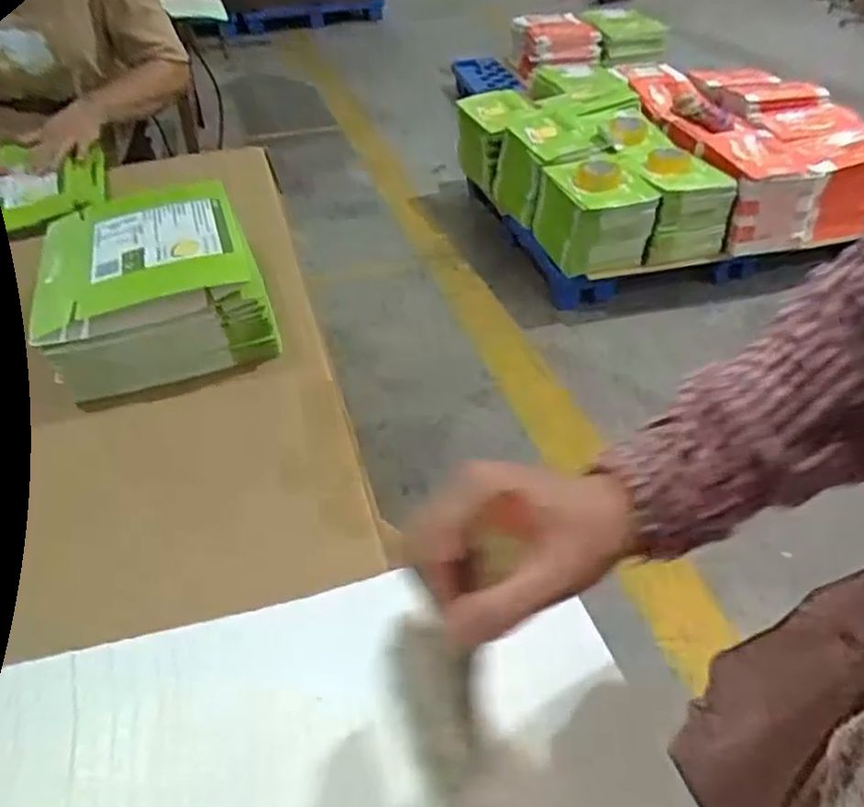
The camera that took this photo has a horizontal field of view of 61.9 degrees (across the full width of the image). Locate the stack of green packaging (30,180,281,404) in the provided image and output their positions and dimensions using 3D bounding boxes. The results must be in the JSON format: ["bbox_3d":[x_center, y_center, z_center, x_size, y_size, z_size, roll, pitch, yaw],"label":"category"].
[{"bbox_3d":[-0.327,-0.153,0.840,0.227,0.095,0.315,-16,41,-16],"label":"stack of green packaging"}]

